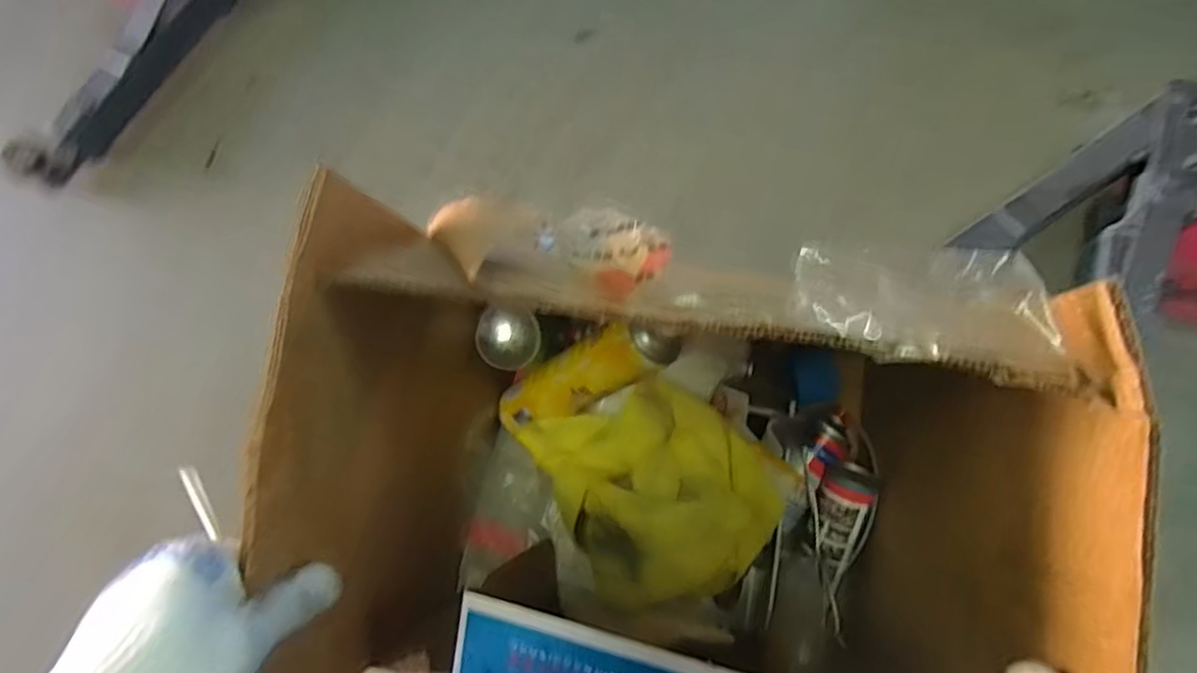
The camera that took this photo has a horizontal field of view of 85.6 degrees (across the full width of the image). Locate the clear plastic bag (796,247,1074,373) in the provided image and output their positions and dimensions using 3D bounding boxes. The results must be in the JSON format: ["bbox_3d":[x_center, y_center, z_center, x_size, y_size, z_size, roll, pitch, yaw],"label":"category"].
[{"bbox_3d":[0.164,-0.017,0.315,0.125,0.029,0.049,10,64,4],"label":"clear plastic bag"}]

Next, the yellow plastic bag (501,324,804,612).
[{"bbox_3d":[0.025,0.124,0.607,0.286,0.143,0.199,34,68,15],"label":"yellow plastic bag"}]

